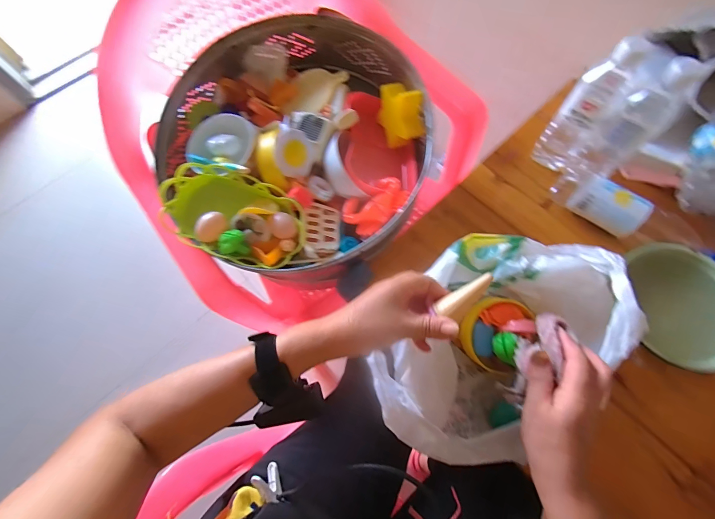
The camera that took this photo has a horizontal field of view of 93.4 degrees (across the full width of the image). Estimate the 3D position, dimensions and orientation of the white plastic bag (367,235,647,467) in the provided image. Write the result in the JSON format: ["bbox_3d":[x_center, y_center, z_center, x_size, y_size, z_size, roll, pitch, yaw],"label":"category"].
[{"bbox_3d":[0.165,0.096,0.425,0.318,0.133,0.207,-41,74,-13],"label":"white plastic bag"}]

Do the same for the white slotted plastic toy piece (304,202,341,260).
[{"bbox_3d":[-0.053,-0.043,0.498,0.050,0.023,0.080,6,66,-20],"label":"white slotted plastic toy piece"}]

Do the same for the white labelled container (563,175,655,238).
[{"bbox_3d":[0.391,-0.080,0.529,0.099,0.053,0.058,43,76,15],"label":"white labelled container"}]

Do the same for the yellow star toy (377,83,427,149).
[{"bbox_3d":[0.069,-0.234,0.545,0.054,0.083,0.092,-20,71,-6],"label":"yellow star toy"}]

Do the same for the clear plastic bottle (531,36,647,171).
[{"bbox_3d":[0.343,-0.228,0.510,0.063,0.221,0.065,32,74,12],"label":"clear plastic bottle"}]

